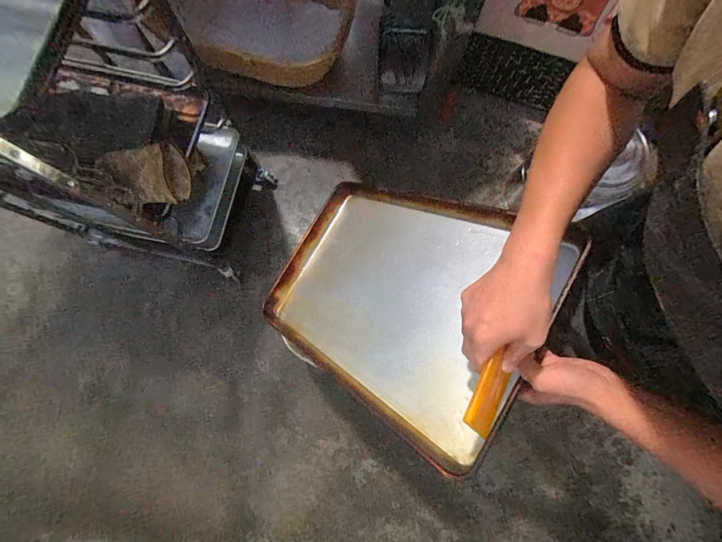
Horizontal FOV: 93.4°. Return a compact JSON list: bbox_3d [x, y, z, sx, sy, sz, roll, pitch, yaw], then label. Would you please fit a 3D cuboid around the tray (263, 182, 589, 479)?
[{"bbox_3d":[0.054,0.037,0.711,0.601,0.074,0.403,28,83,43],"label":"tray"}]

